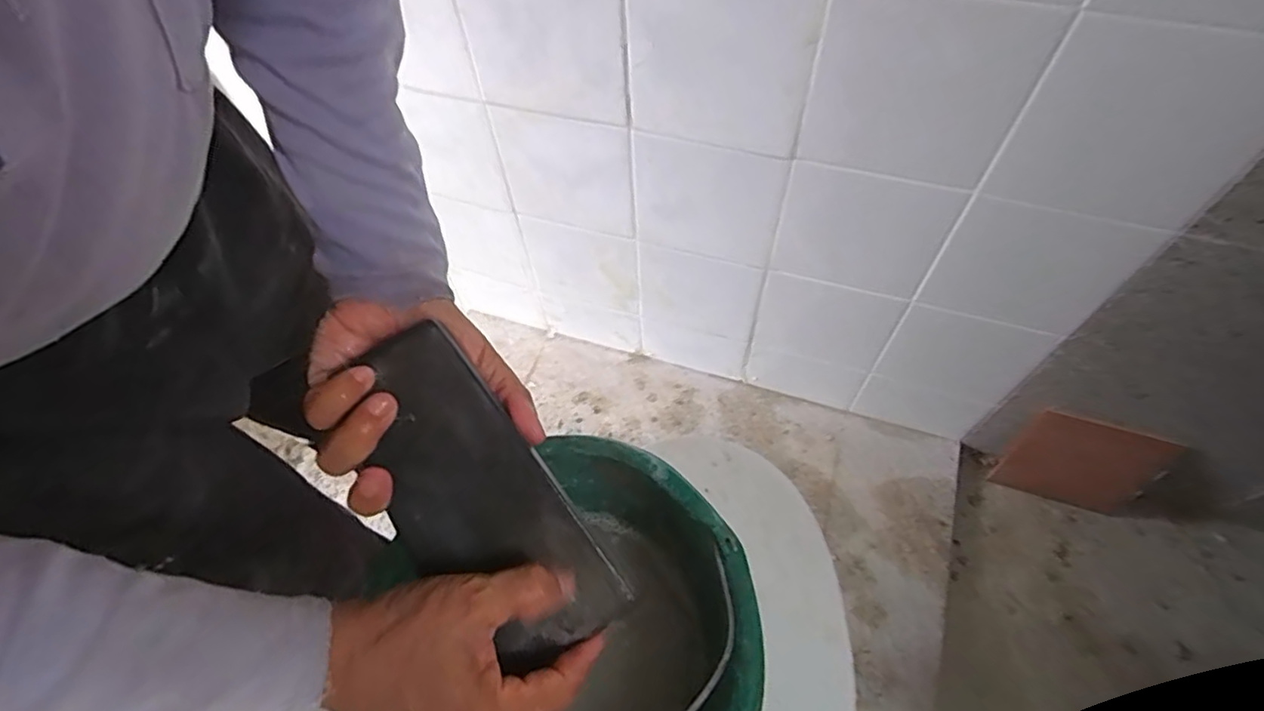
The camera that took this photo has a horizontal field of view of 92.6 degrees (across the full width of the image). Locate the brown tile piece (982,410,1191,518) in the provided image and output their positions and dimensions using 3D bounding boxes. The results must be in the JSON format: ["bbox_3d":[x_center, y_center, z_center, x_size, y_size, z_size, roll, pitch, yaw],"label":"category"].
[{"bbox_3d":[0.730,0.178,0.985,0.190,0.202,0.010,17,49,13],"label":"brown tile piece"}]

